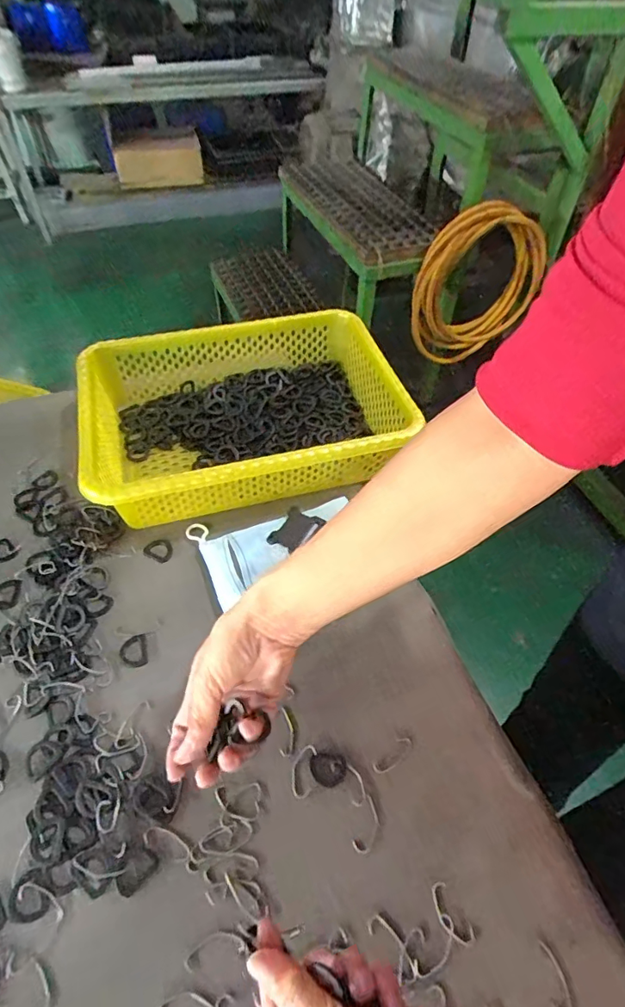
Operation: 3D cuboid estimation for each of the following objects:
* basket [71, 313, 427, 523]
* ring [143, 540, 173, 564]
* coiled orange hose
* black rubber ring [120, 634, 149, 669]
[{"bbox_3d":[-0.074,-0.114,0.576,0.340,0.095,0.243,-14,54,-10],"label":"basket"},{"bbox_3d":[-0.160,0.049,0.523,0.031,0.004,0.025,21,56,16],"label":"ring"},{"bbox_3d":[0.423,-0.546,1.283,0.372,0.372,0.084,-14,53,-12],"label":"coiled orange hose"},{"bbox_3d":[-0.162,0.135,0.453,0.023,0.004,0.029,-16,54,-12],"label":"black rubber ring"}]

